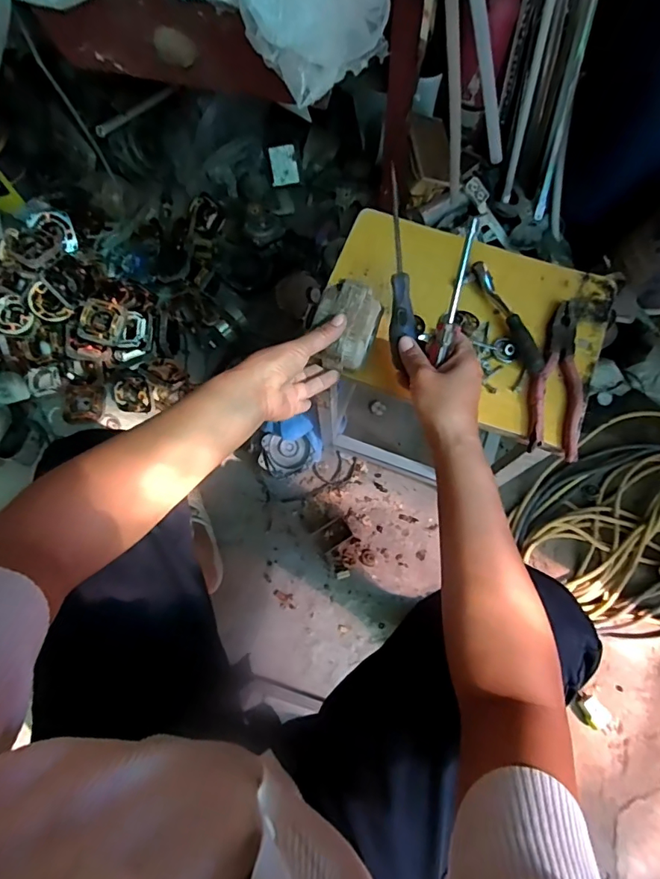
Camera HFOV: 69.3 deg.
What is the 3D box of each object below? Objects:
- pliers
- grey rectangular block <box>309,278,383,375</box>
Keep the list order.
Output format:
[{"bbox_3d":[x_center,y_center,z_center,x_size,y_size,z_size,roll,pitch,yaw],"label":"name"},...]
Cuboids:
[{"bbox_3d":[0.258,-0.071,0.543,0.054,0.013,0.190,10,70,5],"label":"pliers"},{"bbox_3d":[0.017,-0.119,0.513,0.062,0.059,0.078,16,71,6],"label":"grey rectangular block"}]

